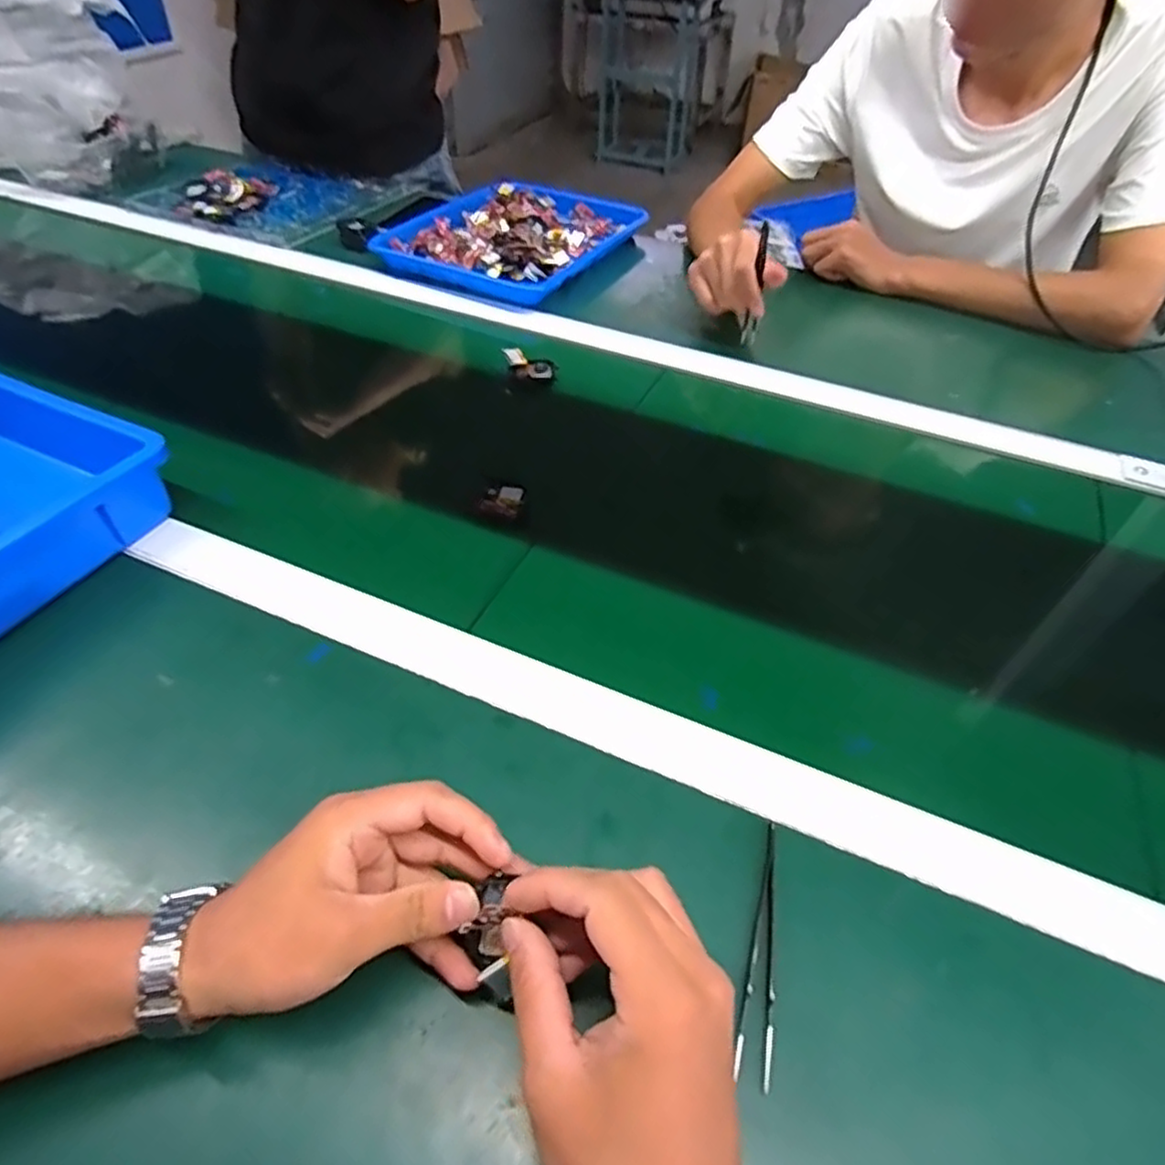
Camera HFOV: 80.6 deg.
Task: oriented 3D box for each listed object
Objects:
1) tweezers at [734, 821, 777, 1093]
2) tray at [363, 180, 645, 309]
[{"bbox_3d":[0.085,0.169,0.325,0.014,0.004,0.114,12,46,5],"label":"tweezers"},{"bbox_3d":[-0.081,-0.464,0.917,0.248,0.038,0.329,23,50,18],"label":"tray"}]

